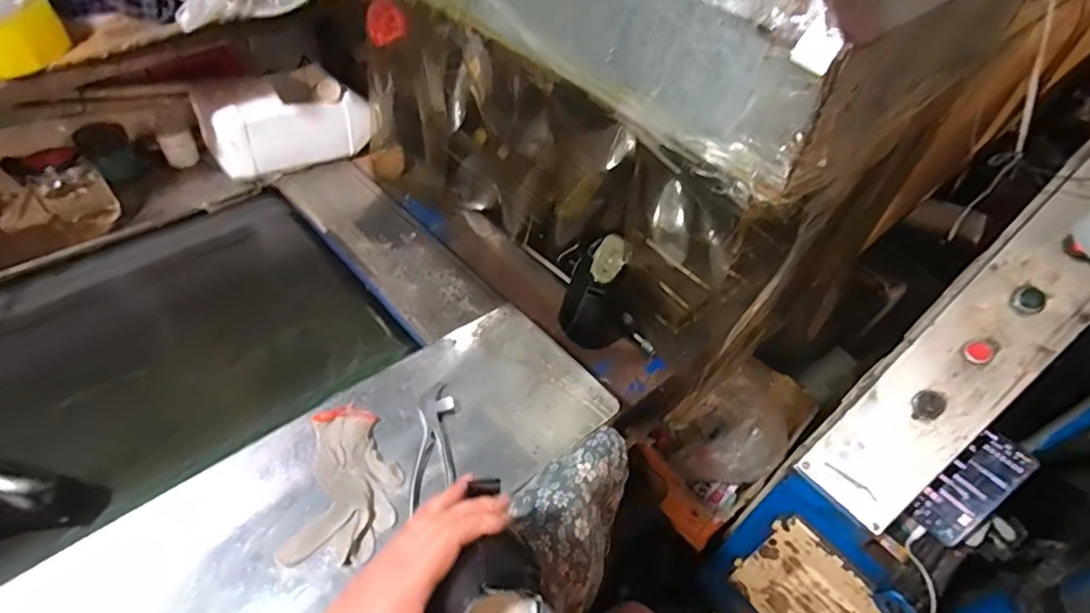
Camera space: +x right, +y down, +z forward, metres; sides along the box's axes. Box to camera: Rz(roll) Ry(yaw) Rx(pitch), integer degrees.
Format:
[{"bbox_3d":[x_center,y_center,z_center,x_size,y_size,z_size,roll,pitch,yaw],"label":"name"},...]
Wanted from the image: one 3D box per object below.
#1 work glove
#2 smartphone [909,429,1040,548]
[{"bbox_3d":[-0.205,0.184,0.594,0.101,0.015,0.164,3,48,-2],"label":"work glove"},{"bbox_3d":[0.567,0.241,0.745,0.008,0.158,0.065,27,14,-42],"label":"smartphone"}]

